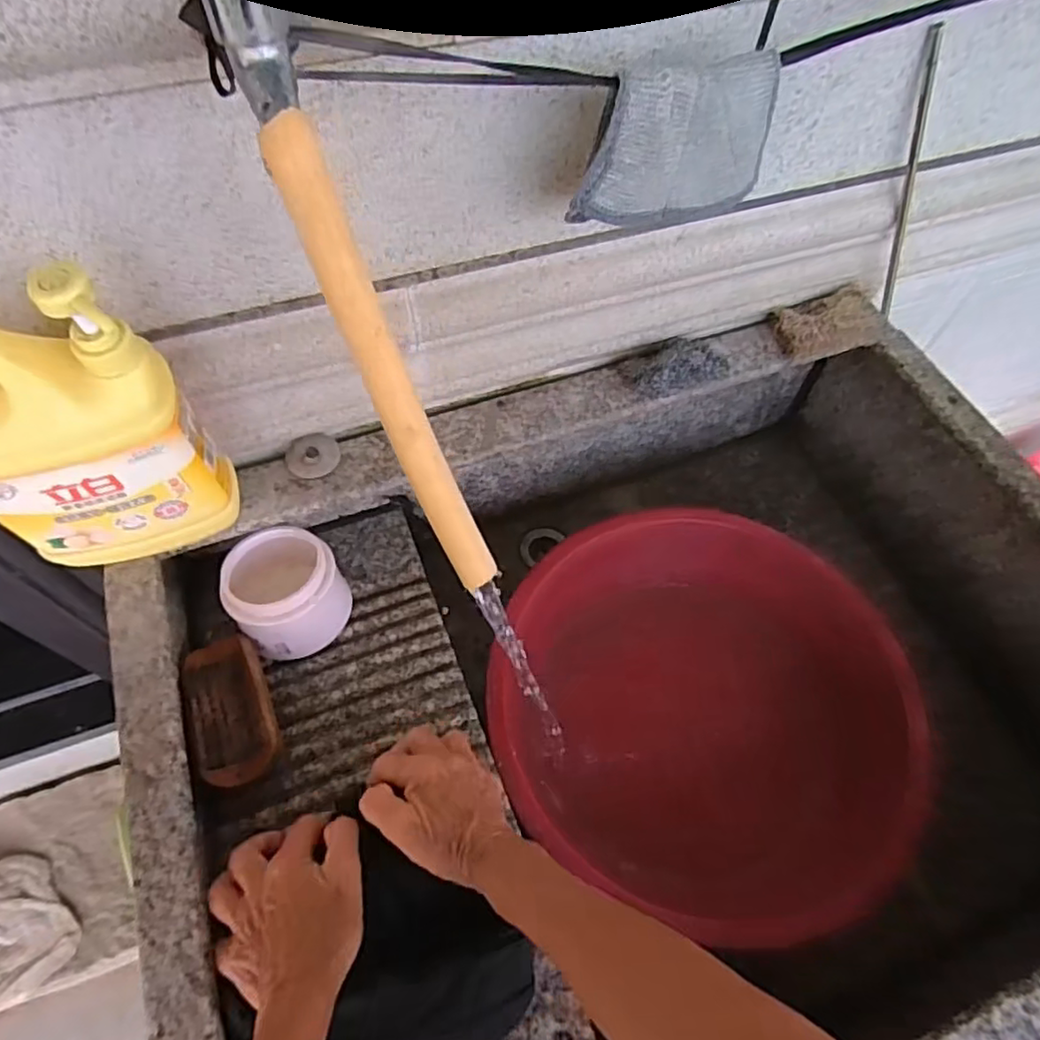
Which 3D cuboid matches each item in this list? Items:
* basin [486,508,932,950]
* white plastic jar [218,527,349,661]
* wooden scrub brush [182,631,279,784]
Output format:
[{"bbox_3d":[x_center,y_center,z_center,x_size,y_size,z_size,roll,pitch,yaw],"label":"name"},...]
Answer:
[{"bbox_3d":[0.165,0.174,0.625,0.367,0.114,0.345,1,60,-2],"label":"basin"},{"bbox_3d":[-0.205,0.065,0.575,0.092,0.077,0.096,1,60,-2],"label":"white plastic jar"},{"bbox_3d":[-0.231,0.149,0.522,0.062,0.023,0.123,-24,64,-16],"label":"wooden scrub brush"}]

